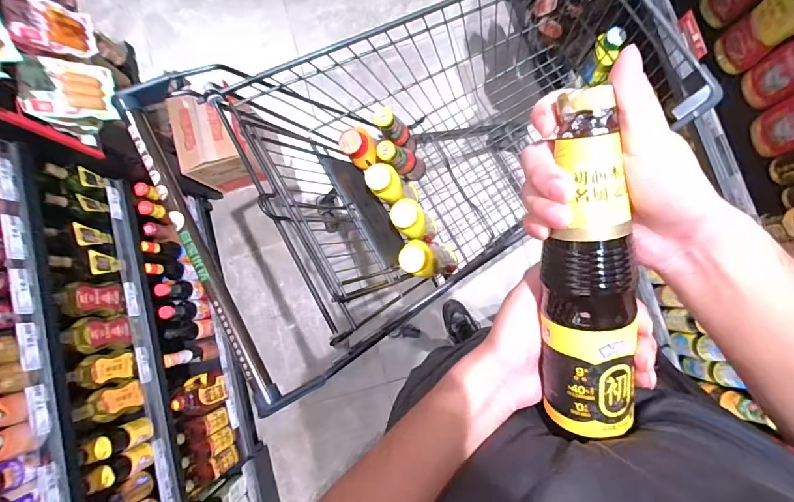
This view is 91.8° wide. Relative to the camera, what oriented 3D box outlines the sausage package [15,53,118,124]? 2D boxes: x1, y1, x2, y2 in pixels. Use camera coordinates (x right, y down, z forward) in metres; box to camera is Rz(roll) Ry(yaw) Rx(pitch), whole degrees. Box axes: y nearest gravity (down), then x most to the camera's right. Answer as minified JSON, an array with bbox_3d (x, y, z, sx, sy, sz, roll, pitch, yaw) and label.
[{"bbox_3d":[-0.661,-0.324,0.778,0.148,0.033,0.127,-3,83,-36],"label":"sausage package"}]

